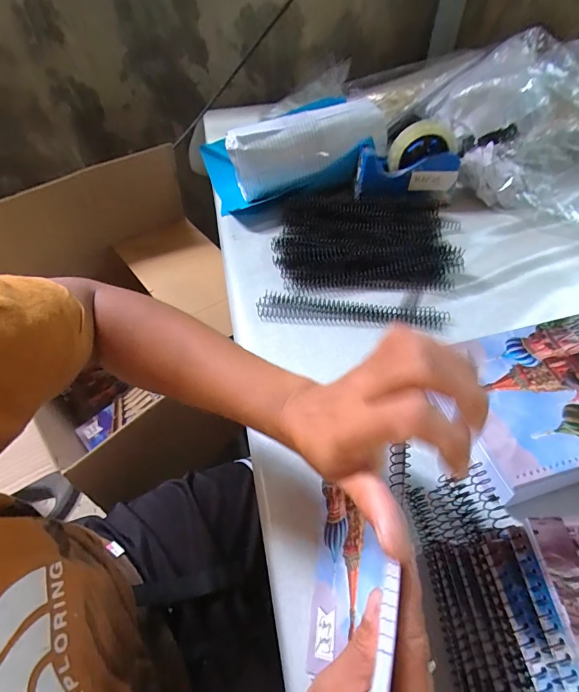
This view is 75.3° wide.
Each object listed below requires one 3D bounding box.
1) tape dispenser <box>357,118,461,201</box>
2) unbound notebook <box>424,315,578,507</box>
[{"bbox_3d":[0.185,-0.297,0.584,0.158,0.094,0.065,-9,53,-4],"label":"tape dispenser"},{"bbox_3d":[0.260,0.057,0.380,0.214,0.047,0.153,-13,54,-8],"label":"unbound notebook"}]

